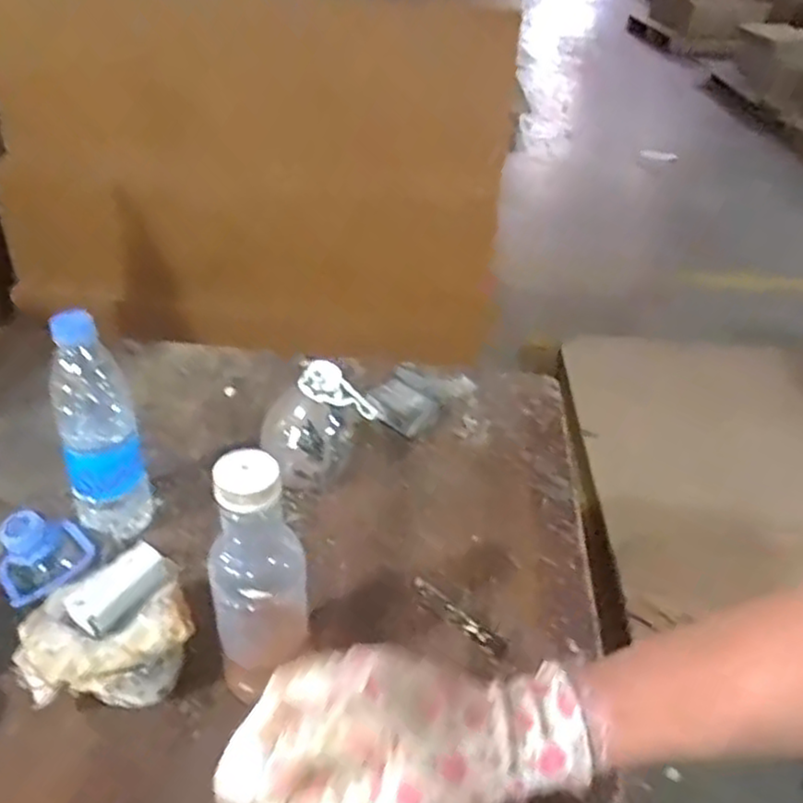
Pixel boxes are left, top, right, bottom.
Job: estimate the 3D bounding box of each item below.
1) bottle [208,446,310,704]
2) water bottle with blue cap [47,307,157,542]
[{"bbox_3d":[-0.098,0.128,0.514,0.065,0.208,0.055,-8,38,-13],"label":"bottle"},{"bbox_3d":[-0.261,0.028,0.635,0.065,0.205,0.053,-11,39,-17],"label":"water bottle with blue cap"}]

